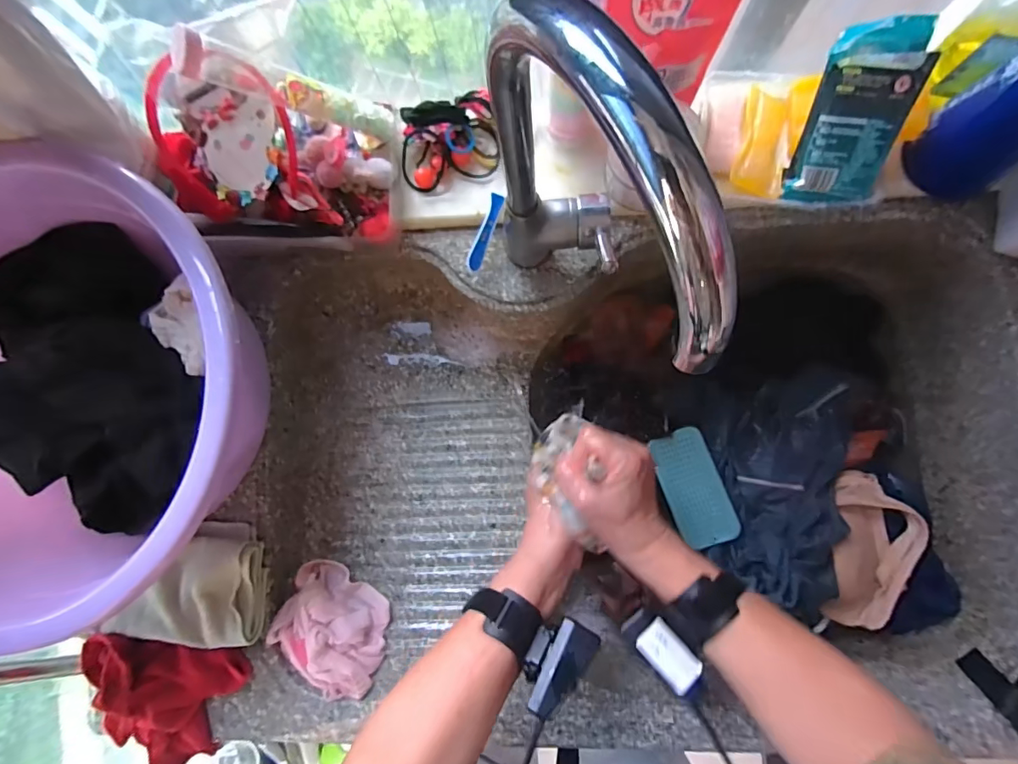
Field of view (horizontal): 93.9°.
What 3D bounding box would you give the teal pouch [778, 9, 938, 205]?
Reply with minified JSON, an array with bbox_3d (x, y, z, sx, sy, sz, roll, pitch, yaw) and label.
[{"bbox_3d":[0.309,-0.235,0.422,0.077,0.025,0.139,7,122,10],"label":"teal pouch"}]

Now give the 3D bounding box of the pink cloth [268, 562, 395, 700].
[{"bbox_3d":[-0.186,0.258,0.499,0.124,0.056,0.094,33,88,6],"label":"pink cloth"}]

